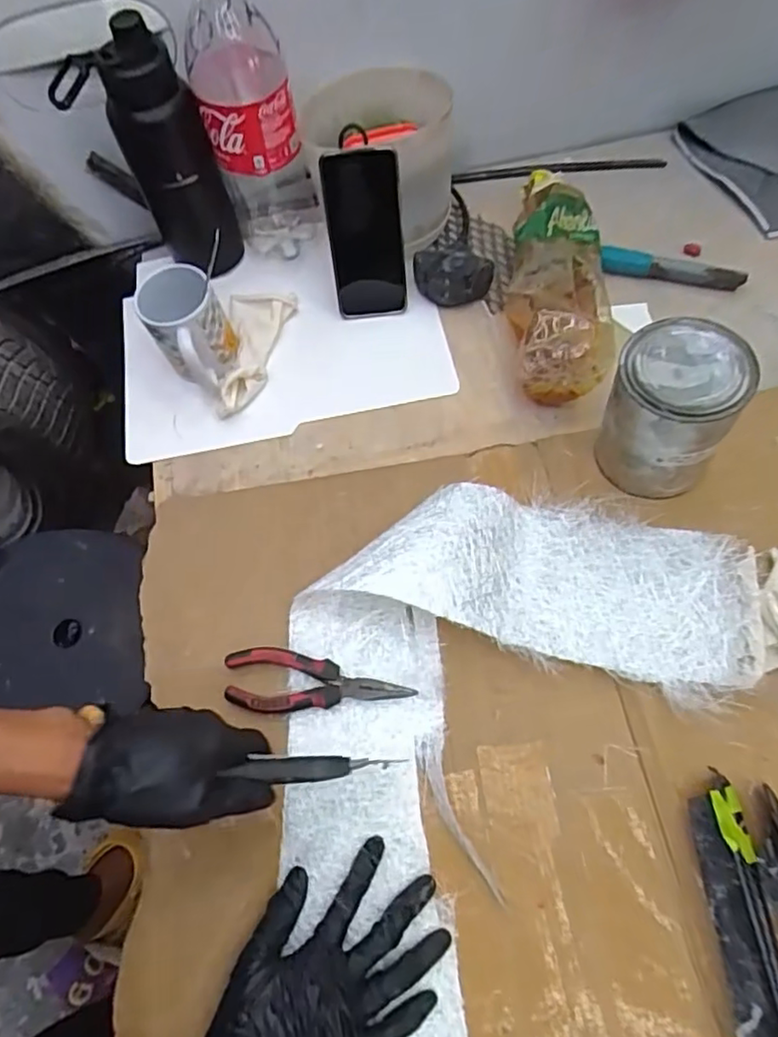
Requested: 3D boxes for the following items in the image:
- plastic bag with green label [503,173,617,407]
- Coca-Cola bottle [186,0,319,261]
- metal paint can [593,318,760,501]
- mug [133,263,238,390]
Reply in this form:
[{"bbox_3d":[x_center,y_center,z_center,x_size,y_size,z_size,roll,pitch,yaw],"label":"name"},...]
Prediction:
[{"bbox_3d":[0.180,-0.265,0.673,0.099,0.073,0.296,0,65,2],"label":"plastic bag with green label"},{"bbox_3d":[-0.142,-0.417,0.646,0.101,0.290,0.107,-12,65,-3],"label":"Coca-Cola bottle"},{"bbox_3d":[0.246,-0.093,0.554,0.100,0.133,0.096,-1,66,3],"label":"metal paint can"},{"bbox_3d":[-0.212,-0.208,0.657,0.079,0.085,0.113,-26,66,-10],"label":"mug"}]

